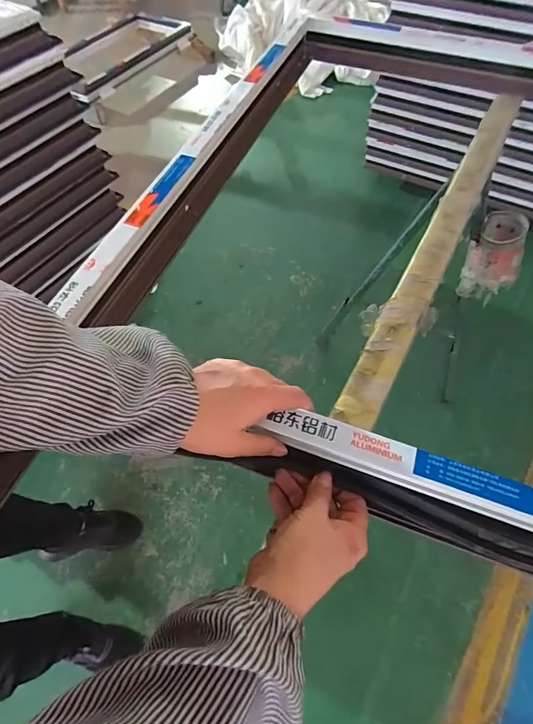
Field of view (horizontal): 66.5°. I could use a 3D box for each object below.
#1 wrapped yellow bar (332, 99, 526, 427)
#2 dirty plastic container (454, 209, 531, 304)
[{"bbox_3d":[0.266,-0.200,0.582,0.053,0.023,0.717,25,62,16],"label":"wrapped yellow bar"},{"bbox_3d":[0.507,-0.230,0.906,0.113,0.173,0.135,30,63,18],"label":"dirty plastic container"}]

